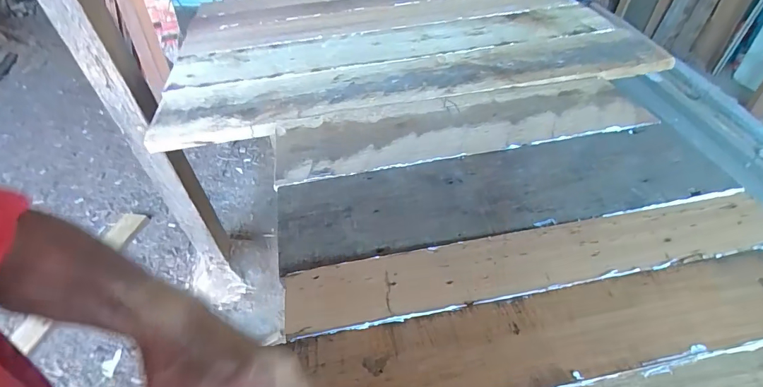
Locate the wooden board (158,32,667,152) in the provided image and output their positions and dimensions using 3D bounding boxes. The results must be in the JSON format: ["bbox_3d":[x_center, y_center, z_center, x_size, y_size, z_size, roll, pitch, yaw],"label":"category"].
[{"bbox_3d":[0.065,-0.239,0.878,1.064,0.028,0.221,-10,43,-7],"label":"wooden board"}]

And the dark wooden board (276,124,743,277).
[{"bbox_3d":[0.175,-0.010,0.611,0.653,0.017,0.174,-10,43,-6],"label":"dark wooden board"}]

